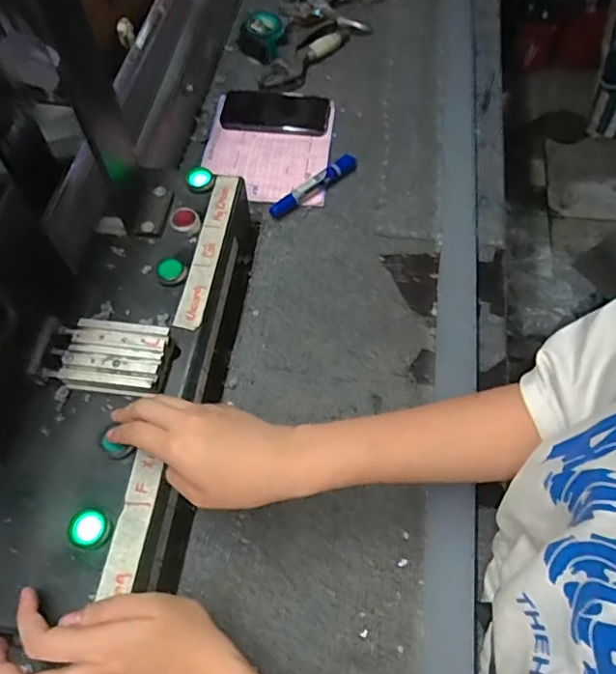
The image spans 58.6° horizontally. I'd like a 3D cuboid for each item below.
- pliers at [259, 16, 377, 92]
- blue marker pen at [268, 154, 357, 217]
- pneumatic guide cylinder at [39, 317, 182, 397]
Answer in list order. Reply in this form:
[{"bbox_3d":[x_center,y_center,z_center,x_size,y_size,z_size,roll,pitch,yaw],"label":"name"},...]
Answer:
[{"bbox_3d":[0.014,-0.426,0.813,0.058,0.022,0.206,34,65,19],"label":"pliers"},{"bbox_3d":[0.009,-0.187,0.679,0.133,0.018,0.020,-39,66,-20],"label":"blue marker pen"},{"bbox_3d":[-0.168,0.017,0.470,0.099,0.026,0.059,8,60,5],"label":"pneumatic guide cylinder"}]

